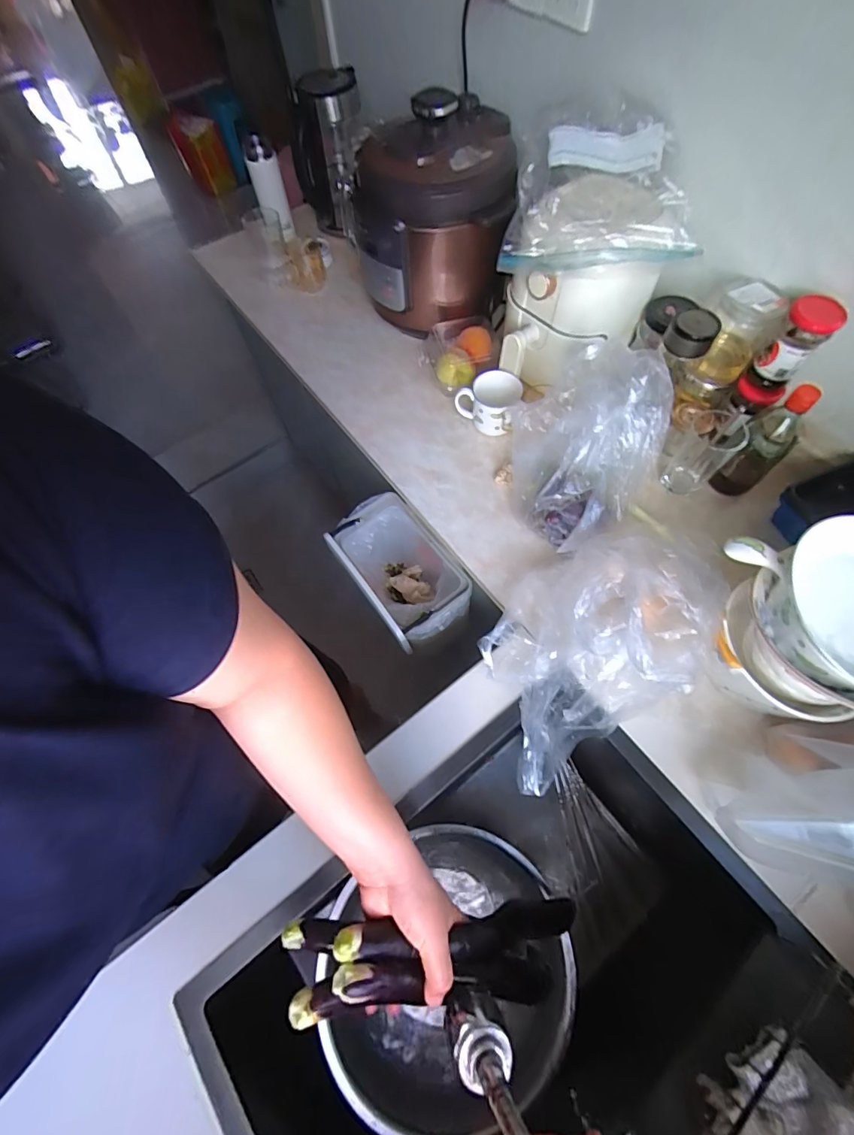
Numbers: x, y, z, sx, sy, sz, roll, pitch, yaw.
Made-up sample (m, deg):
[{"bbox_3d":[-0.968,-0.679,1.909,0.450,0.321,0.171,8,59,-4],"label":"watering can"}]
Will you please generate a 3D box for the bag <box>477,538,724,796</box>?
[{"bbox_3d":[0.175,0.113,0.529,0.213,0.171,0.294,31,69,15],"label":"bag"}]

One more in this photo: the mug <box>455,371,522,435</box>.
[{"bbox_3d":[0.106,-0.285,0.781,0.107,0.081,0.081,20,67,11],"label":"mug"}]

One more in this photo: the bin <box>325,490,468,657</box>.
[{"bbox_3d":[-0.054,0.015,0.852,0.168,0.133,0.274,-32,68,-12],"label":"bin"}]

